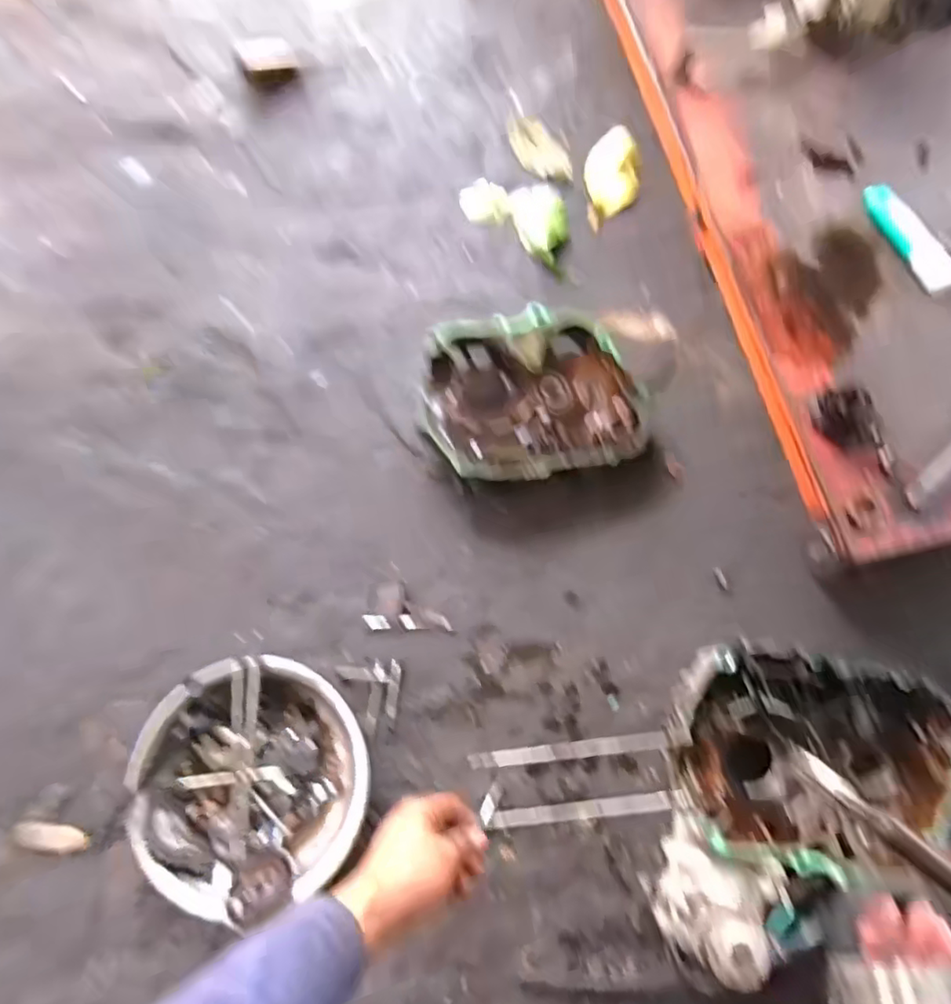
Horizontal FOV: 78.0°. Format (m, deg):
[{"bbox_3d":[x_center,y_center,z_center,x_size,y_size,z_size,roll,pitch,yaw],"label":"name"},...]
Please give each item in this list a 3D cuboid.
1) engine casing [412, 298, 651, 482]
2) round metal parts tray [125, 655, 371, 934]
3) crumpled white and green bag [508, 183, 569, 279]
[{"bbox_3d":[0.059,-0.110,0.642,0.241,0.066,0.179,-12,74,-3],"label":"engine casing"},{"bbox_3d":[-0.207,0.259,0.551,0.205,0.045,0.211,0,74,1],"label":"round metal parts tray"},{"bbox_3d":[0.088,-0.343,0.728,0.064,0.029,0.140,-15,75,-3],"label":"crumpled white and green bag"}]

